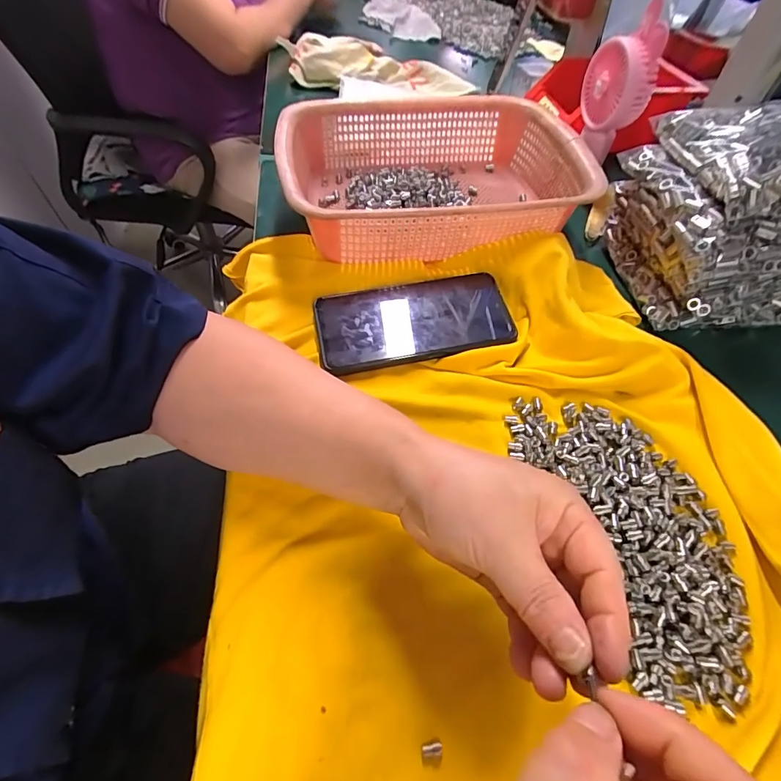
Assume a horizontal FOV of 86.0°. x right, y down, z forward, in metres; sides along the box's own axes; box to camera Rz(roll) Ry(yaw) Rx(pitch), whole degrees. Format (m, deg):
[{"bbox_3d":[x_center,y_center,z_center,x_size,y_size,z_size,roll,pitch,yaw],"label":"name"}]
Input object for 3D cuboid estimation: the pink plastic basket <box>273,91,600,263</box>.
[{"bbox_3d":[0.040,-0.222,0.430,0.282,0.069,0.216,-4,55,-6],"label":"pink plastic basket"}]

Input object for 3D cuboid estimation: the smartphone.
[{"bbox_3d":[0.019,-0.059,0.353,0.160,0.015,0.078,-10,56,-10],"label":"smartphone"}]

